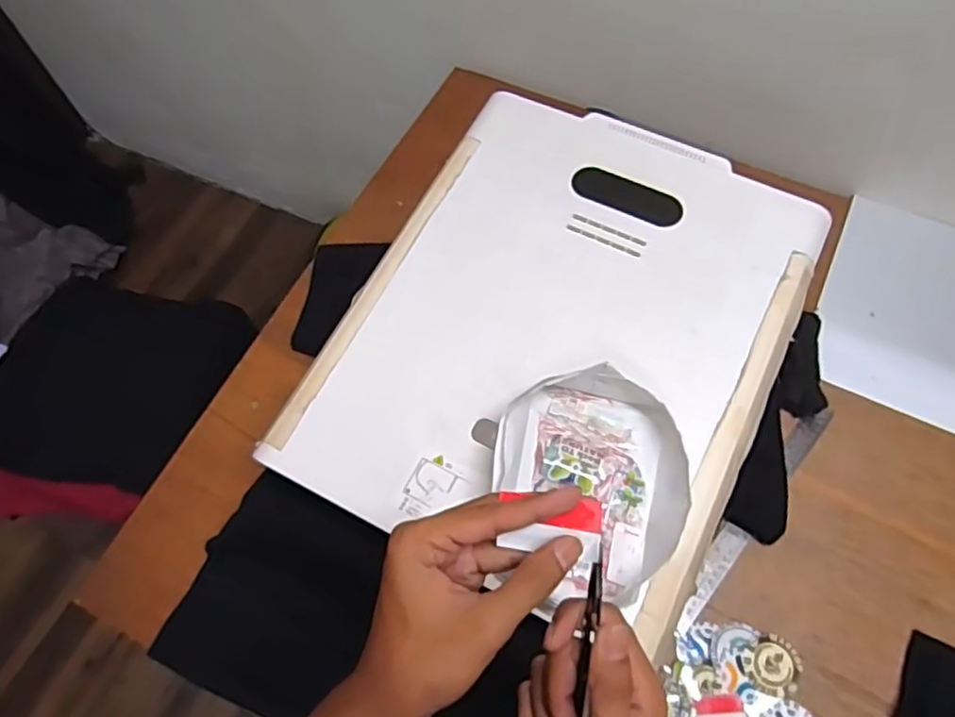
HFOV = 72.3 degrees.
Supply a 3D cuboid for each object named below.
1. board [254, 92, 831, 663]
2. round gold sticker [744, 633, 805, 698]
[{"bbox_3d":[0.089,-0.039,0.649,0.398,0.020,0.500,25,69,13],"label":"board"},{"bbox_3d":[0.302,0.312,0.664,0.054,0.007,0.056,-1,70,3],"label":"round gold sticker"}]

